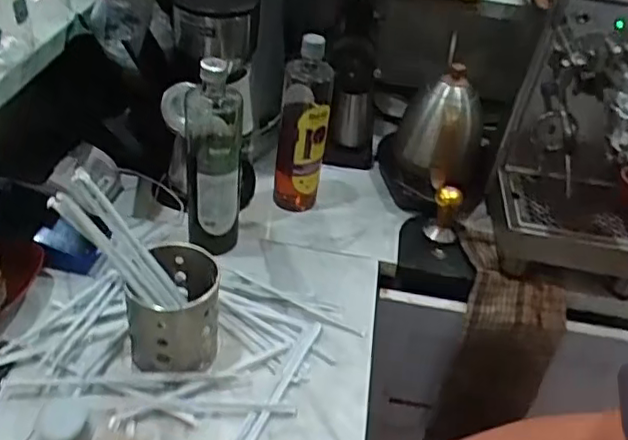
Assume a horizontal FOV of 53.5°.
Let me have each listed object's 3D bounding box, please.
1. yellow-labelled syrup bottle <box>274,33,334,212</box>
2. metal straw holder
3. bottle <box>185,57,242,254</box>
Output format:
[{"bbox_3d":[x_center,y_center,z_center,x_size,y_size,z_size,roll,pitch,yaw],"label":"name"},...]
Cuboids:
[{"bbox_3d":[-0.015,-0.139,0.929,0.071,0.263,0.086,8,39,-1],"label":"yellow-labelled syrup bottle"},{"bbox_3d":[-0.160,0.106,0.704,0.097,0.116,0.095,-3,40,-14],"label":"metal straw holder"},{"bbox_3d":[-0.131,-0.077,0.814,0.070,0.257,0.075,0,39,-10],"label":"bottle"}]

